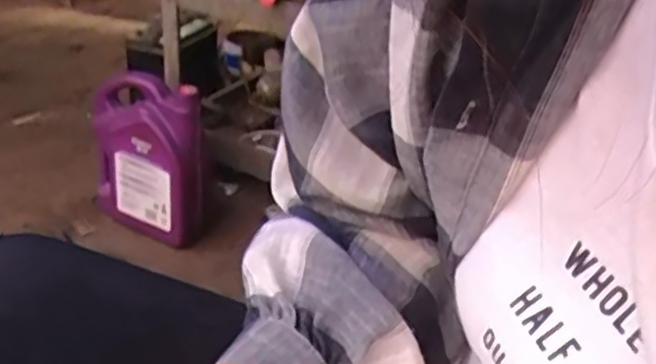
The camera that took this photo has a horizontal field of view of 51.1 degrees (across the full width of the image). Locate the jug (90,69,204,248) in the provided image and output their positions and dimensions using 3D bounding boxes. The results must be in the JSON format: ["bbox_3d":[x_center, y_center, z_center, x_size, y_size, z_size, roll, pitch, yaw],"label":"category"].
[{"bbox_3d":[-0.329,-0.040,1.270,0.192,0.345,0.147,-3,31,-12],"label":"jug"}]

